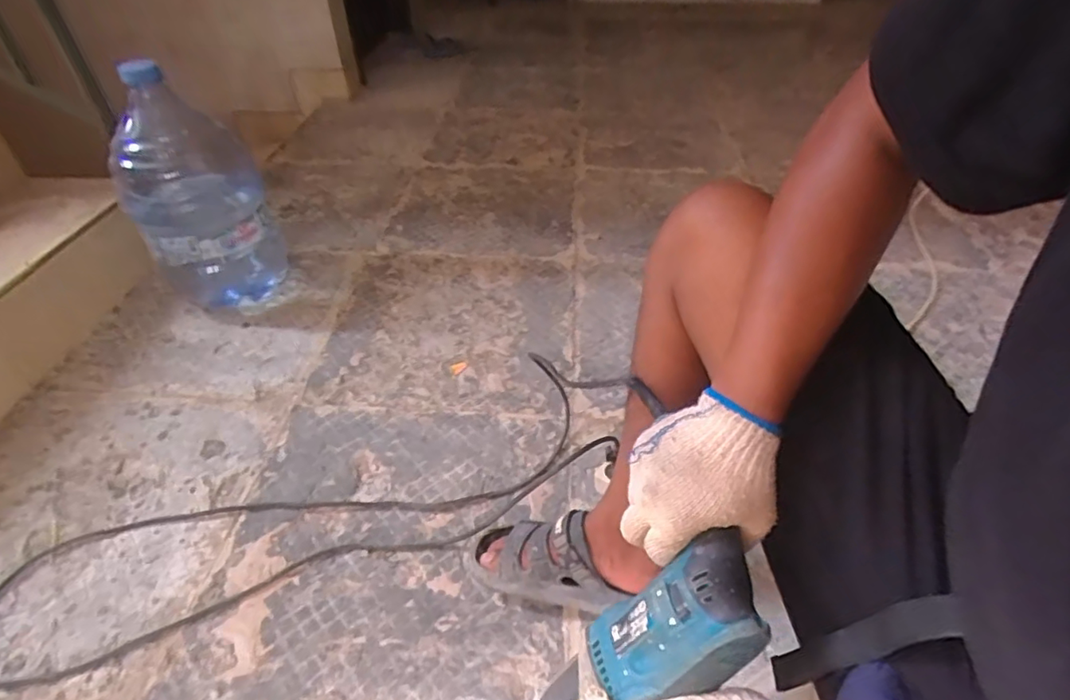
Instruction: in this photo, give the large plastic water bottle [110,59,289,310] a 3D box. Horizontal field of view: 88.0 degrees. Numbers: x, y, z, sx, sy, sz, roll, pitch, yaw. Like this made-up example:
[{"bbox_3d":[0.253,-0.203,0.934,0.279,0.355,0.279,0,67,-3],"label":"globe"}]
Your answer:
[{"bbox_3d":[-0.663,-0.304,1.090,0.234,0.462,0.207,-21,46,-22],"label":"large plastic water bottle"}]

